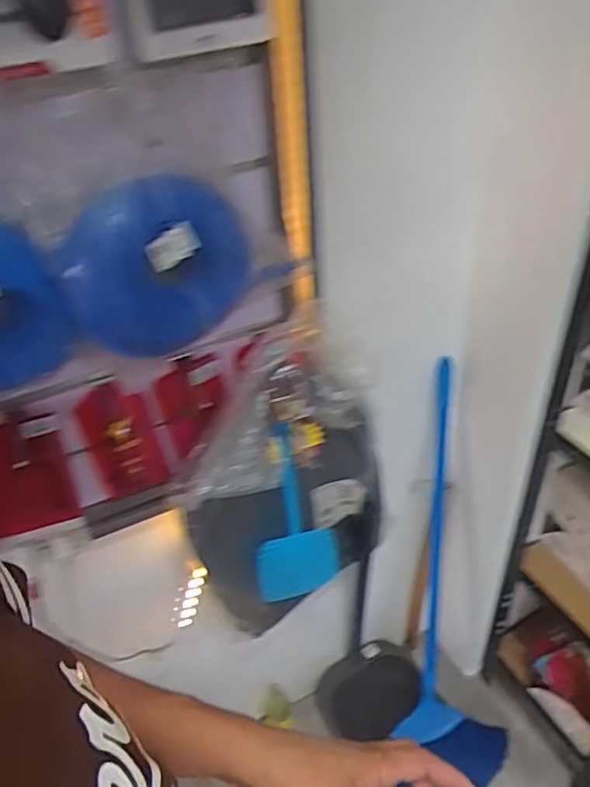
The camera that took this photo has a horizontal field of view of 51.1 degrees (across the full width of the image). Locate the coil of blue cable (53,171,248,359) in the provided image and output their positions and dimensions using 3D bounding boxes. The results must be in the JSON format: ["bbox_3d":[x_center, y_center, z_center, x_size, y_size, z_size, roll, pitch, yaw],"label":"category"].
[{"bbox_3d":[-0.133,-0.130,0.622,0.202,0.151,0.054,-27,44,-25],"label":"coil of blue cable"}]

